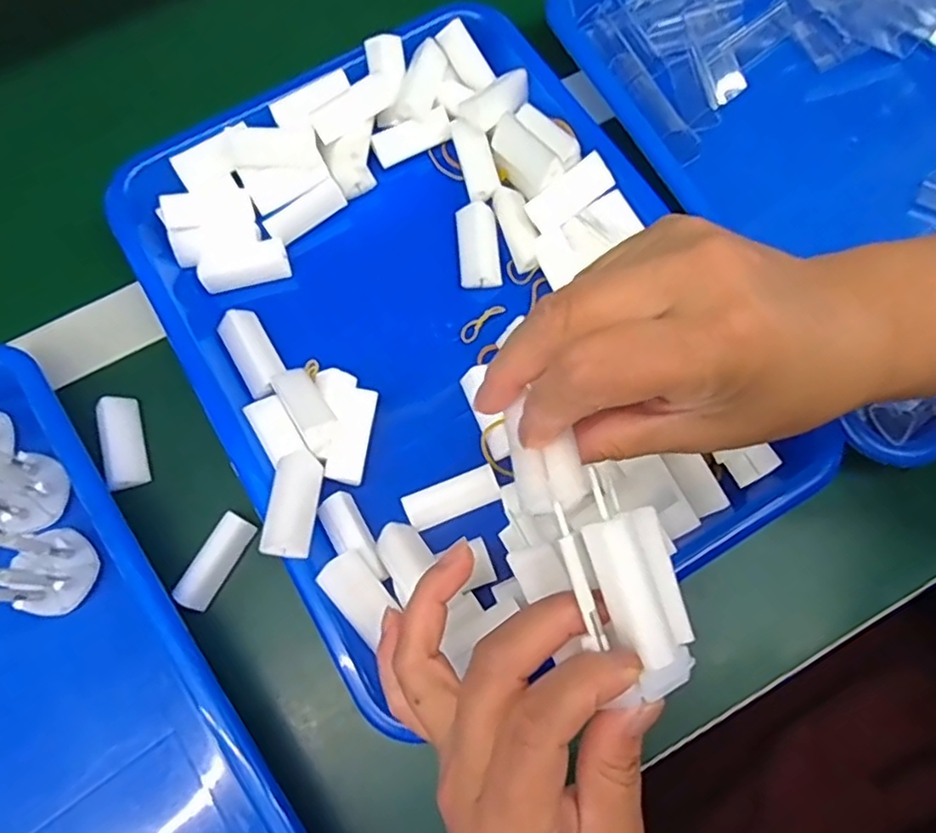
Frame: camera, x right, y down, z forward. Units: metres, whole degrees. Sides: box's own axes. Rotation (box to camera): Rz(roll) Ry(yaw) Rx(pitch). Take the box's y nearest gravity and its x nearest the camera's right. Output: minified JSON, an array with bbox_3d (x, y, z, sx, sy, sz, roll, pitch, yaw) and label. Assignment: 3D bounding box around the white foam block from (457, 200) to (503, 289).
[{"bbox_3d":[0.006,-0.093,0.358,0.022,0.008,0.048,-5,72,0],"label":"white foam block"}]

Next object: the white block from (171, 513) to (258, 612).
[{"bbox_3d":[-0.118,0.067,0.308,0.017,0.009,0.045,29,75,10],"label":"white block"}]

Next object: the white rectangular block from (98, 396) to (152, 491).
[{"bbox_3d":[-0.171,0.012,0.328,0.014,0.014,0.048,-15,75,-4],"label":"white rectangular block"}]

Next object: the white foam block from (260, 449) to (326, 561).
[{"bbox_3d":[-0.079,0.039,0.297,0.020,0.008,0.051,1,55,1],"label":"white foam block"}]

